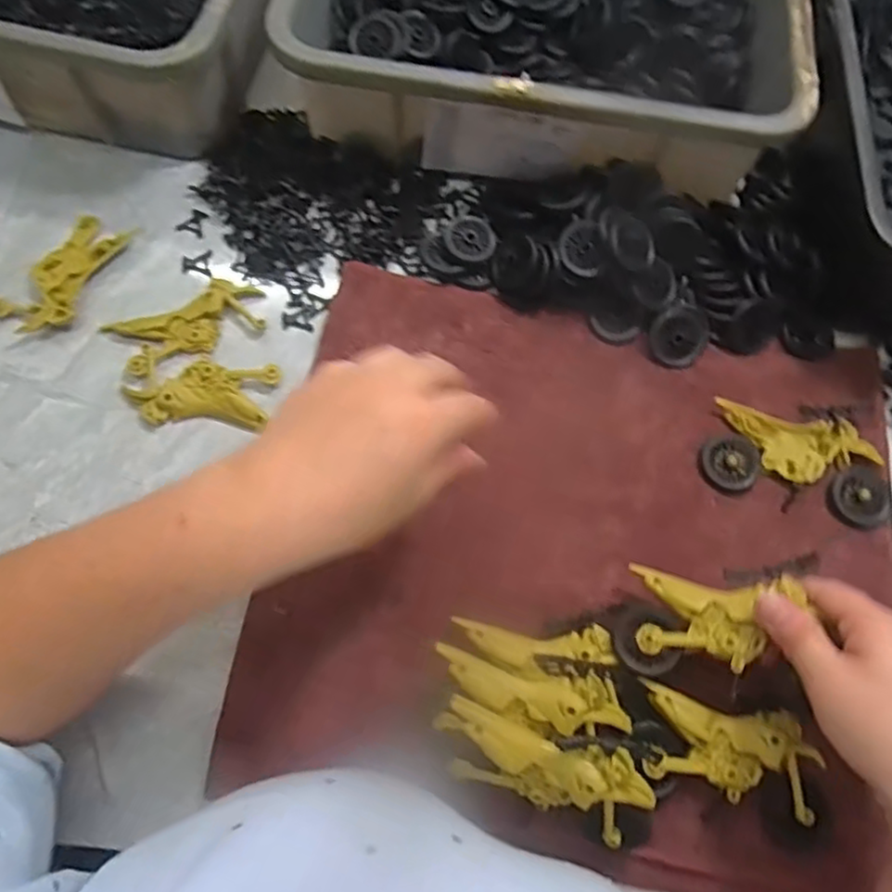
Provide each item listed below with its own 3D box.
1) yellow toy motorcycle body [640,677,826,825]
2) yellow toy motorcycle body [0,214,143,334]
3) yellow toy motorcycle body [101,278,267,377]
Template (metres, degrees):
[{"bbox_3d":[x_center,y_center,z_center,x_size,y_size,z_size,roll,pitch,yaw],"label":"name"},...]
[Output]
[{"bbox_3d":[0.154,0.166,0.366,0.098,0.027,0.048,16,69,3],"label":"yellow toy motorcycle body"},{"bbox_3d":[-0.259,-0.118,0.456,0.048,0.014,0.100,30,71,8],"label":"yellow toy motorcycle body"},{"bbox_3d":[-0.173,-0.083,0.448,0.098,0.011,0.046,-26,73,-12],"label":"yellow toy motorcycle body"}]

